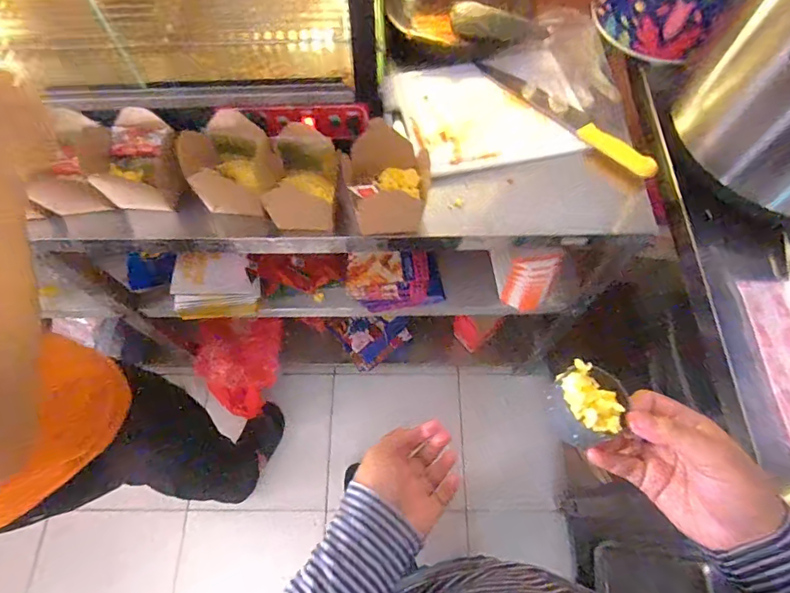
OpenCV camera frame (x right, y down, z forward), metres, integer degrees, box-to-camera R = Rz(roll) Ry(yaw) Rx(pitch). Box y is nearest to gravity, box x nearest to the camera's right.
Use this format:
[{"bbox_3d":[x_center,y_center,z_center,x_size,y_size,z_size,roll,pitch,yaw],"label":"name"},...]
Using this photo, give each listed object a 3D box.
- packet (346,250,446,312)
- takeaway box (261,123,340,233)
[{"bbox_3d":[0.000,-0.026,0.961,0.199,0.129,0.067,-3,33,1],"label":"packet"},{"bbox_3d":[-0.132,-0.181,0.708,0.115,0.094,0.147,9,66,6],"label":"takeaway box"}]

